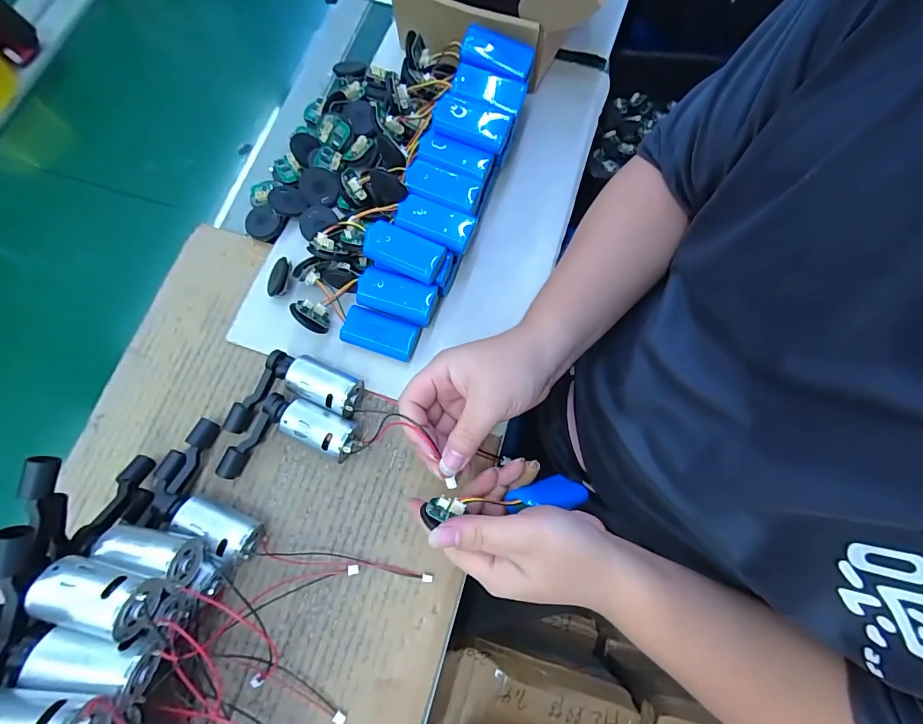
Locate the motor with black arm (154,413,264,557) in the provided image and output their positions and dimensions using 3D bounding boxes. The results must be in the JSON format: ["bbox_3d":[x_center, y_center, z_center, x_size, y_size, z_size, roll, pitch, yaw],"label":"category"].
[{"bbox_3d":[-0.209,0.110,0.334,0.054,0.037,0.118,-32,78,-8],"label":"motor with black arm"}]

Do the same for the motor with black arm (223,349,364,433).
[{"bbox_3d":[-0.146,0.023,0.361,0.114,0.031,0.061,-7,76,-3],"label":"motor with black arm"}]

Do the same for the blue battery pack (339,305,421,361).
[{"bbox_3d":[-0.075,-0.025,0.379,0.068,0.021,0.034,18,76,4],"label":"blue battery pack"}]

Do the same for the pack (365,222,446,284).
[{"bbox_3d":[-0.051,-0.097,0.363,0.071,0.019,0.035,22,76,6],"label":"pack"}]

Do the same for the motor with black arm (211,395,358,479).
[{"bbox_3d":[-0.146,0.059,0.351,0.114,0.032,0.061,-7,76,-3],"label":"motor with black arm"}]

